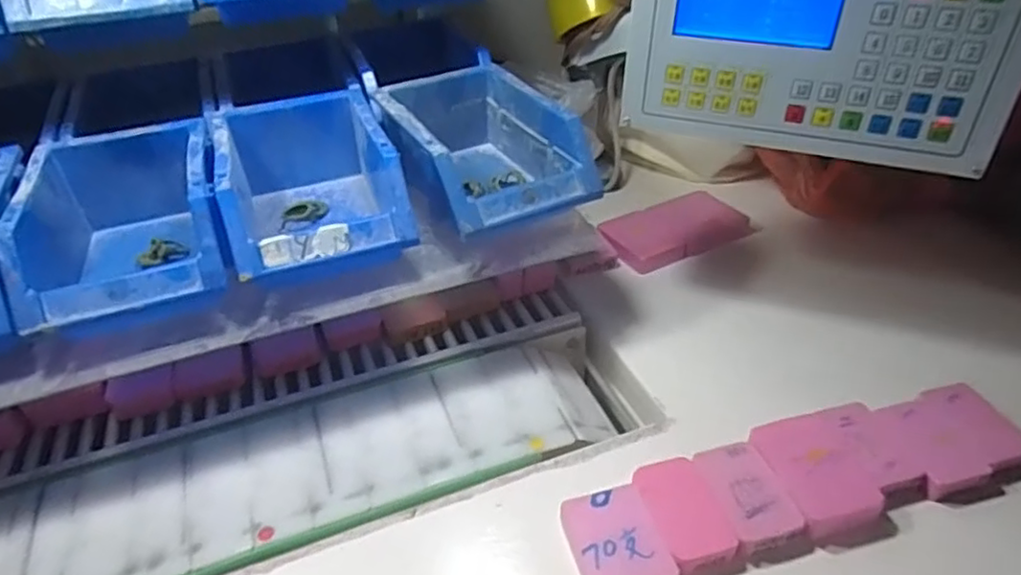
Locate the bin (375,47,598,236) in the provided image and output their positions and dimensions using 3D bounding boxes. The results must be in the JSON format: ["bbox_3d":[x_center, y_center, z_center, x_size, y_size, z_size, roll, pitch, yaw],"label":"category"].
[{"bbox_3d":[-0.026,-0.114,0.539,0.122,0.074,0.176,-19,40,-20],"label":"bin"}]

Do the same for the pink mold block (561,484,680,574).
[{"bbox_3d":[0.066,0.163,0.410,0.053,0.019,0.070,-11,38,-11],"label":"pink mold block"}]

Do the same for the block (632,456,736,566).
[{"bbox_3d":[0.112,0.149,0.429,0.043,0.021,0.071,-11,38,-11],"label":"block"}]

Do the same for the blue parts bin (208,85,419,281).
[{"bbox_3d":[-0.153,-0.076,0.502,0.120,0.078,0.175,-15,38,-16],"label":"blue parts bin"}]

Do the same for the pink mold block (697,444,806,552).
[{"bbox_3d":[0.156,0.140,0.437,0.044,0.021,0.072,-11,38,-10],"label":"pink mold block"}]

